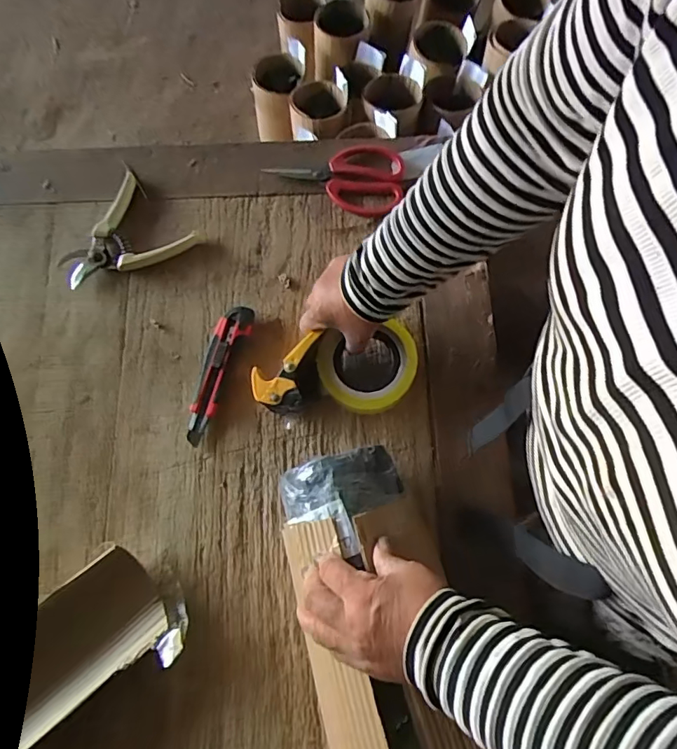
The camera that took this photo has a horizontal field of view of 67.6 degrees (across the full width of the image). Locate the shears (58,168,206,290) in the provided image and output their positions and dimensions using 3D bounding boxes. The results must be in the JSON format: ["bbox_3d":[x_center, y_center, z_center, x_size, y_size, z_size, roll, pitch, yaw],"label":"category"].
[{"bbox_3d":[-0.278,-0.171,0.649,0.135,0.027,0.155,38,78,9],"label":"shears"}]

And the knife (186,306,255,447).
[{"bbox_3d":[-0.145,-0.004,0.604,0.035,0.024,0.173,17,76,4],"label":"knife"}]

